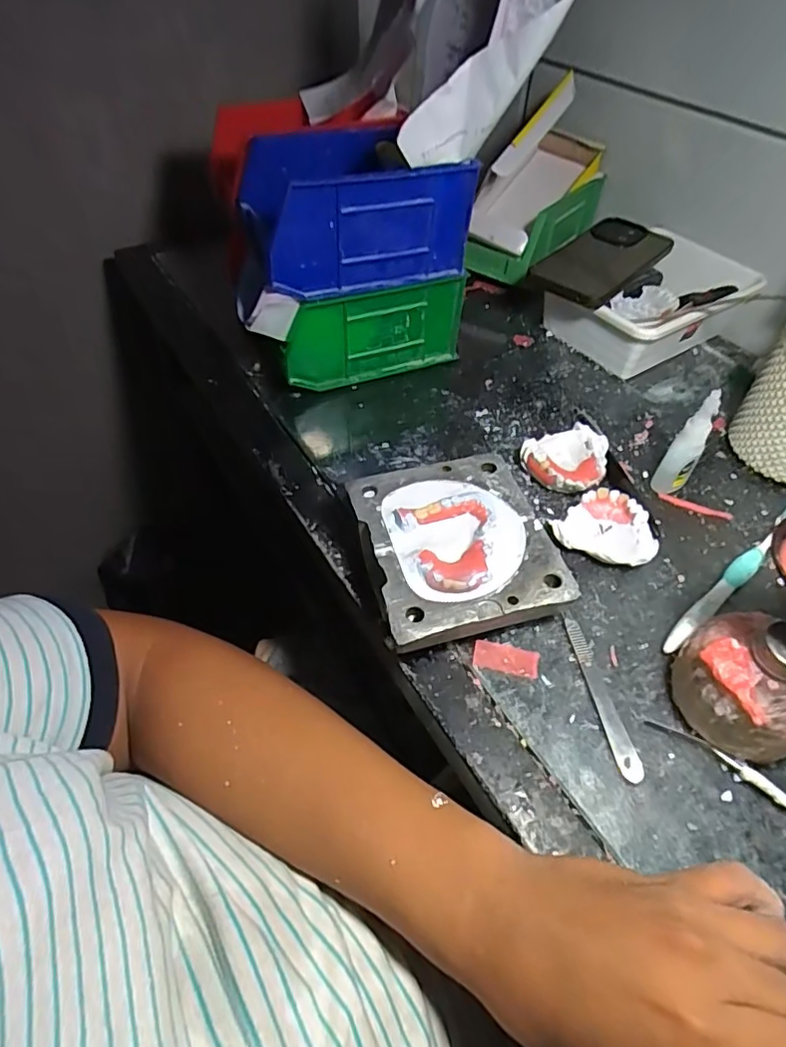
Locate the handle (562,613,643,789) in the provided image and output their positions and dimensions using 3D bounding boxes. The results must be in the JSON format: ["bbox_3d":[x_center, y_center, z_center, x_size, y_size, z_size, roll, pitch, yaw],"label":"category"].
[{"bbox_3d":[0.124,0.100,0.339,0.012,0.004,0.101,-7,51,-7],"label":"handle"}]

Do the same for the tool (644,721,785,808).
[{"bbox_3d":[0.201,0.144,0.302,0.130,0.007,0.011,33,57,23],"label":"tool"}]

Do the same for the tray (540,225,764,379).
[{"bbox_3d":[0.258,-0.215,0.566,0.186,0.062,0.121,-26,56,-21],"label":"tray"}]

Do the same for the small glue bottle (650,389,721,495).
[{"bbox_3d":[0.218,-0.055,0.421,0.023,0.088,0.020,-34,59,-25],"label":"small glue bottle"}]

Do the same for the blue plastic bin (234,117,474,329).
[{"bbox_3d":[-0.038,-0.246,0.453,0.186,0.091,0.092,-16,53,-14],"label":"blue plastic bin"}]

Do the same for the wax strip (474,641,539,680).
[{"bbox_3d":[0.070,0.083,0.351,0.039,0.004,0.019,11,51,7],"label":"wax strip"}]

